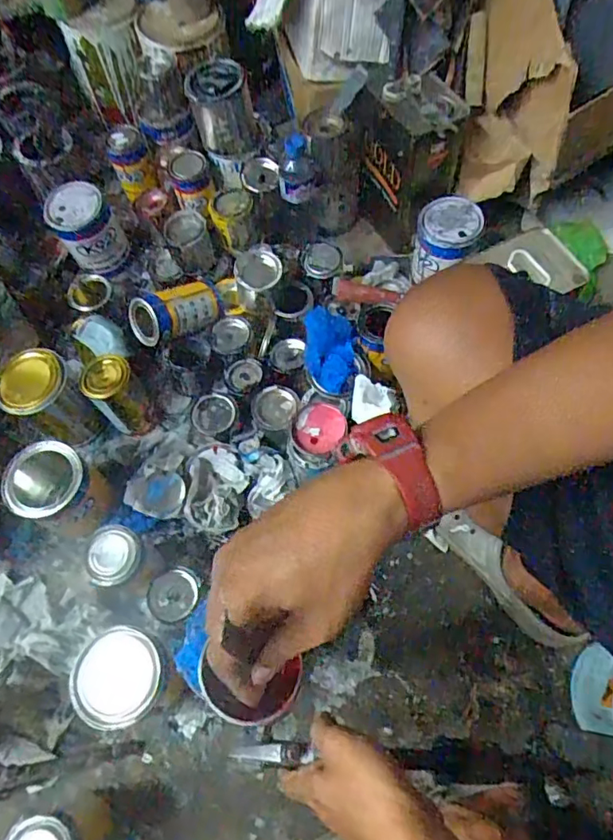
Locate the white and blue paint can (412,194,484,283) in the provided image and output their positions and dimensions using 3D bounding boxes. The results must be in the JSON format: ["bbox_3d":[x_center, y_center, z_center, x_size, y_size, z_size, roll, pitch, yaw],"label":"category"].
[{"bbox_3d":[0.235,-0.299,0.903,0.097,0.127,0.097,-1,64,3],"label":"white and blue paint can"}]

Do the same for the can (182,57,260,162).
[{"bbox_3d":[-0.138,-0.512,0.889,0.102,0.117,0.091,-15,65,-4],"label":"can"}]

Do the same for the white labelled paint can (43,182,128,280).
[{"bbox_3d":[-0.388,-0.338,0.947,0.106,0.127,0.124,-30,67,-11],"label":"white labelled paint can"}]

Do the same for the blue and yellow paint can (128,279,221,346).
[{"bbox_3d":[-0.200,-0.175,0.846,0.148,0.063,0.075,-30,111,-36],"label":"blue and yellow paint can"}]

